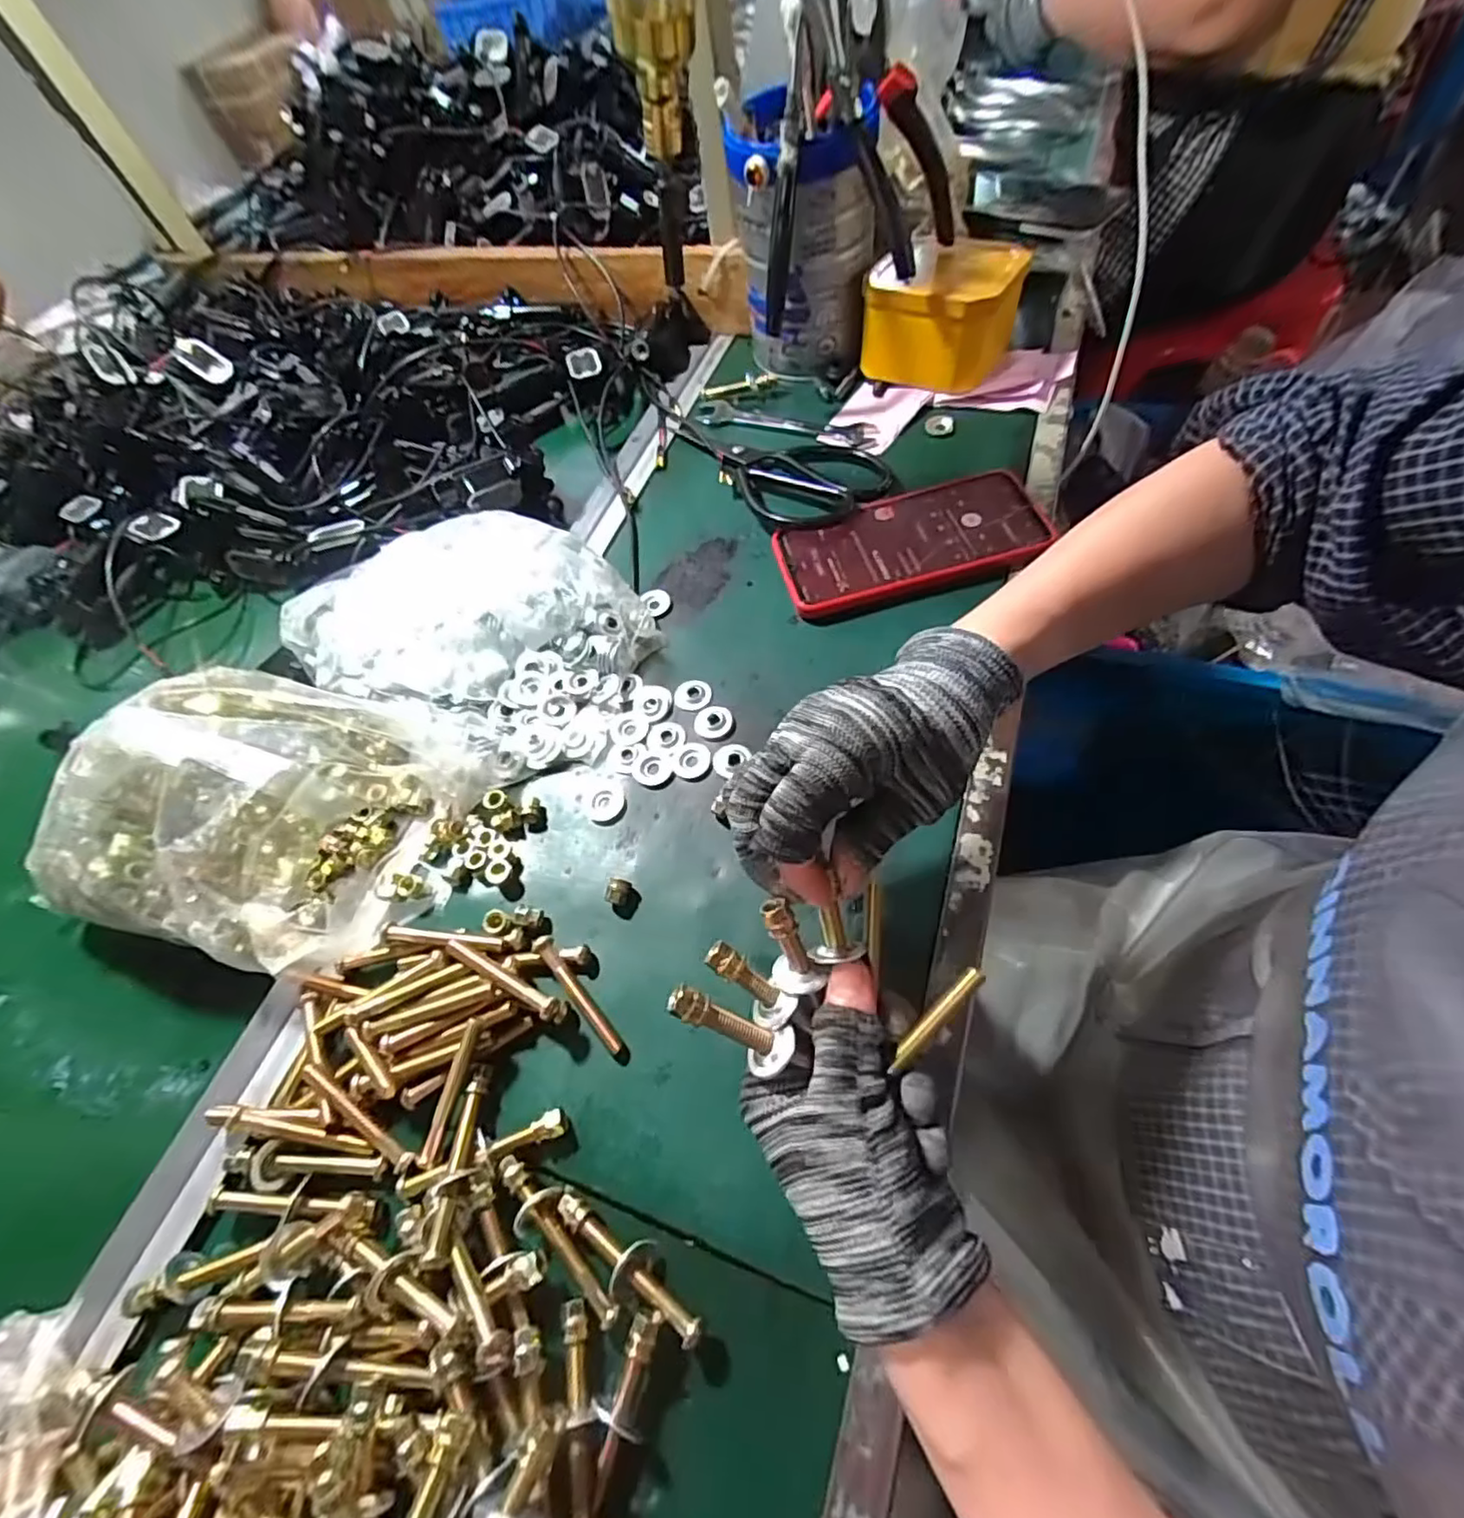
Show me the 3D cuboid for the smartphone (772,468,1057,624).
[{"bbox_3d":[0.113,-0.138,0.415,0.163,0.011,0.084,-15,62,0],"label":"smartphone"}]

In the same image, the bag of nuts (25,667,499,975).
[{"bbox_3d":[-0.250,0.016,0.333,0.206,0.070,0.155,10,62,14],"label":"bag of nuts"}]

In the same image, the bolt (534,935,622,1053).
[{"bbox_3d":[-0.071,0.109,0.302,0.008,0.015,0.062,-38,61,-13],"label":"bolt"}]

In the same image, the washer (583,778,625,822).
[{"bbox_3d":[-0.071,0.022,0.362,0.022,0.004,0.026,-17,59,-1],"label":"washer"}]

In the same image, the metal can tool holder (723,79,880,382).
[{"bbox_3d":[0.053,-0.374,0.479,0.100,0.147,0.091,21,65,19],"label":"metal can tool holder"}]

